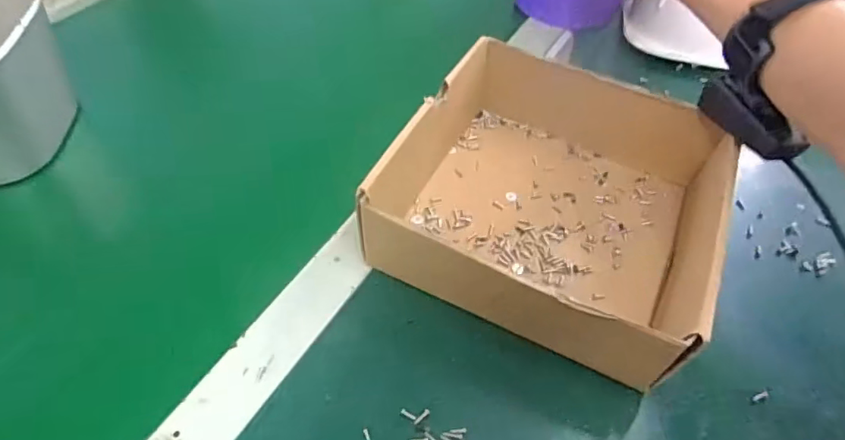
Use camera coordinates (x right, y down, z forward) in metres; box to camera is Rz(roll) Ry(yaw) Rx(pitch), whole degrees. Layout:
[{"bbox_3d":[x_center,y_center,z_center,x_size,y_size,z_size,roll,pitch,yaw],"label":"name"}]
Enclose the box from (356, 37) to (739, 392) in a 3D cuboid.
[{"bbox_3d":[0.092,-0.024,0.381,0.200,0.070,0.201,21,52,13],"label":"box"}]

